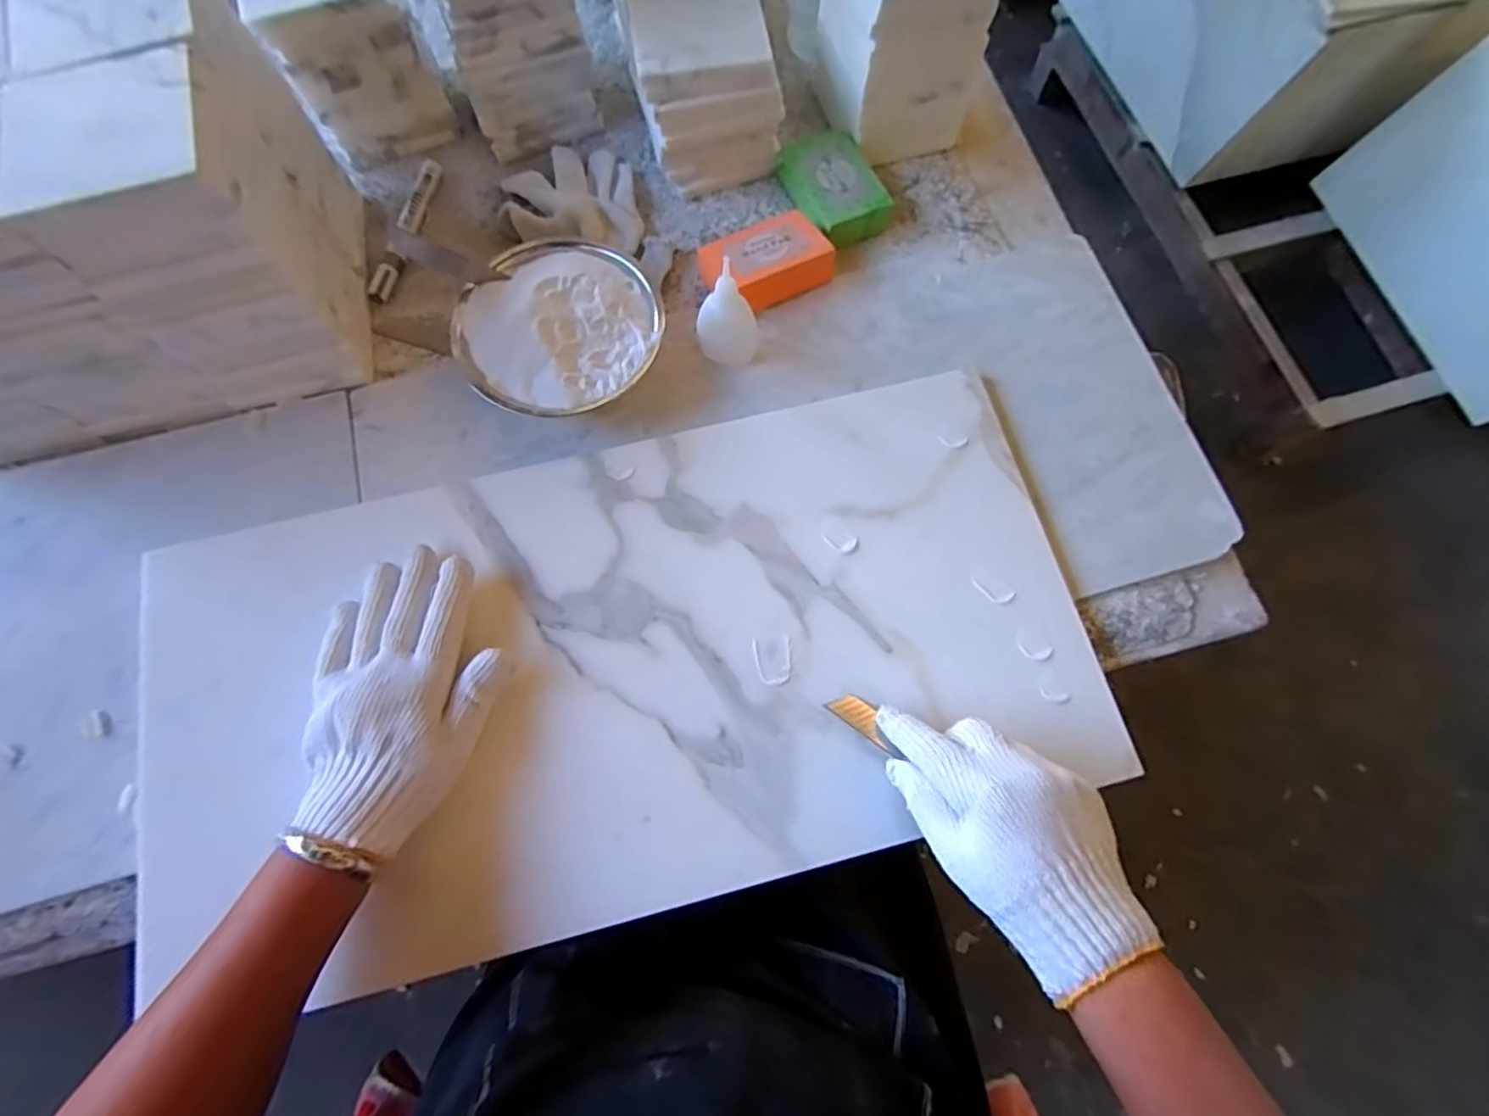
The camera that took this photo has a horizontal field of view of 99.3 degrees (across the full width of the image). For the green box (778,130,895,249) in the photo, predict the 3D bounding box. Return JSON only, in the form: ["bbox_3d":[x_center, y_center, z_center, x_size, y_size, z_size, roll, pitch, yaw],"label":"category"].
[{"bbox_3d":[0.077,-0.314,0.535,0.068,0.028,0.096,-20,71,-6],"label":"green box"}]

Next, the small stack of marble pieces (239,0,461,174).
[{"bbox_3d":[-0.324,-0.423,0.527,0.109,0.130,0.104,-23,74,-8],"label":"small stack of marble pieces"}]

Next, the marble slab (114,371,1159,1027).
[{"bbox_3d":[-0.079,0.070,0.418,0.604,0.025,0.302,-14,71,-4],"label":"marble slab"}]

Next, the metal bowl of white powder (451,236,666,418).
[{"bbox_3d":[-0.135,-0.164,0.470,0.142,0.052,0.136,1,73,-3],"label":"metal bowl of white powder"}]

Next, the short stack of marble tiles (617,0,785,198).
[{"bbox_3d":[-0.047,-0.450,0.537,0.106,0.105,0.240,-12,74,-3],"label":"short stack of marble tiles"}]

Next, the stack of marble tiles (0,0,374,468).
[{"bbox_3d":[-0.457,-0.222,0.432,0.304,0.184,0.217,-16,74,-5],"label":"stack of marble tiles"}]

